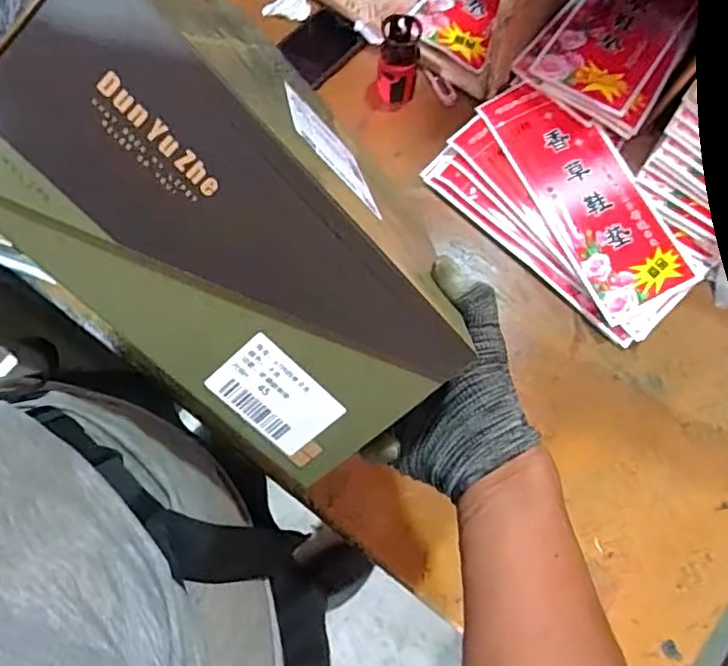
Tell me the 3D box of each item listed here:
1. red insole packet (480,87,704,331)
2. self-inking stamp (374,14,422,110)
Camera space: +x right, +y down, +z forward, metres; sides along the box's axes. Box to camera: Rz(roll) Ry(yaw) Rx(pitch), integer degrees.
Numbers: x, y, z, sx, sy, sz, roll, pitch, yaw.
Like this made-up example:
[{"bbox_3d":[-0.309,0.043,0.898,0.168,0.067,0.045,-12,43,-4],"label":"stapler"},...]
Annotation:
[{"bbox_3d":[0.252,-0.160,0.673,0.116,0.016,0.289,-28,79,-6],"label":"red insole packet"},{"bbox_3d":[0.038,-0.311,0.693,0.048,0.090,0.052,5,74,0],"label":"self-inking stamp"}]

